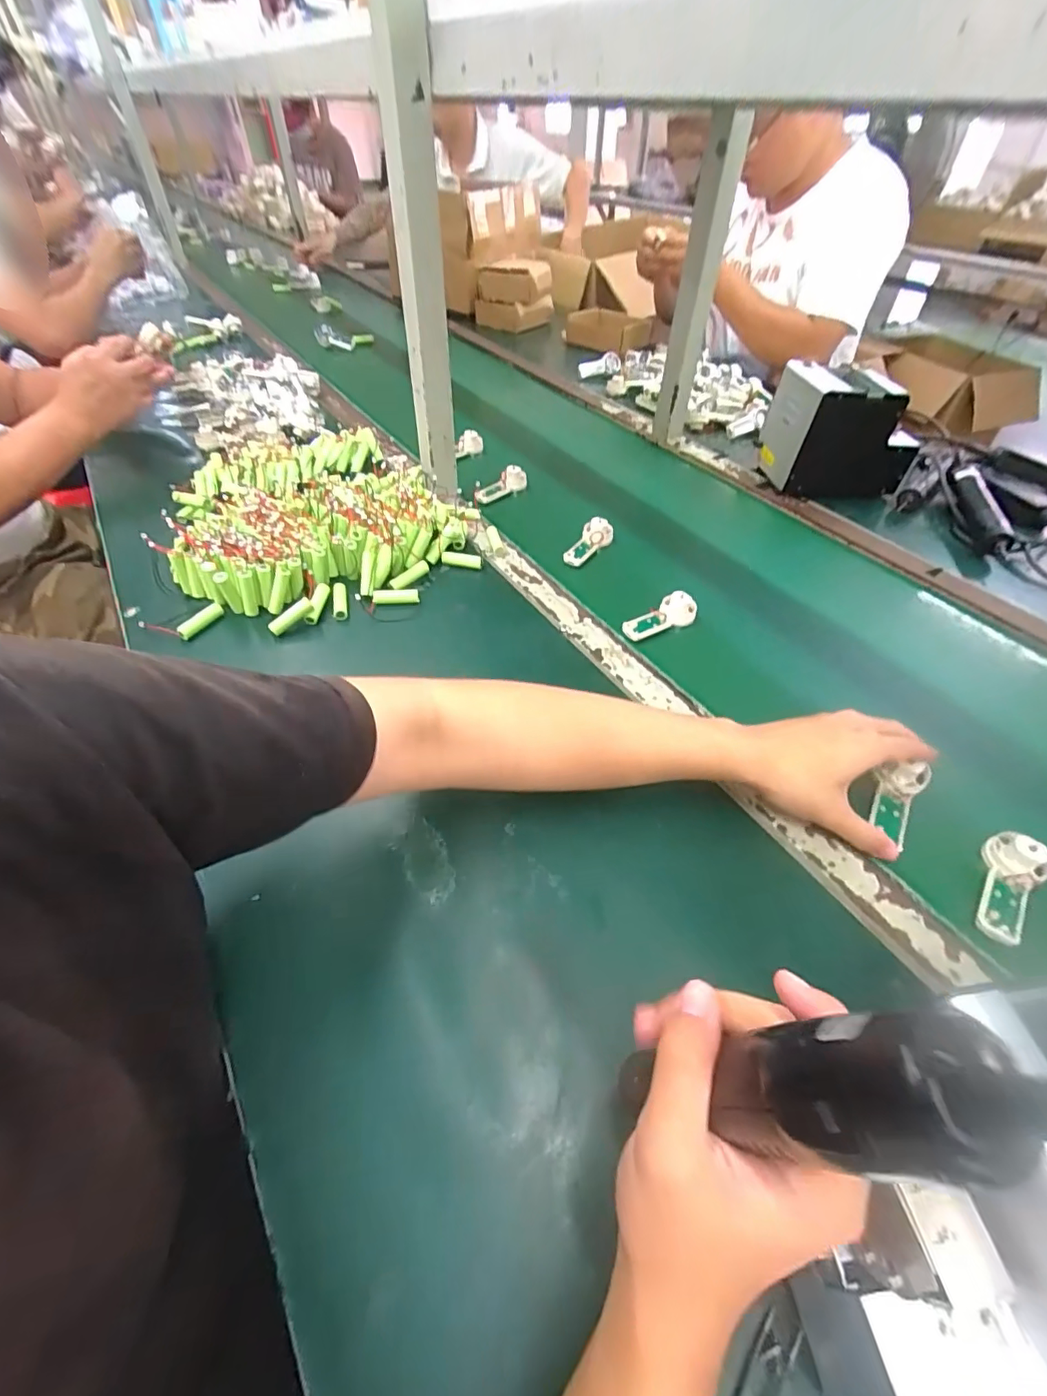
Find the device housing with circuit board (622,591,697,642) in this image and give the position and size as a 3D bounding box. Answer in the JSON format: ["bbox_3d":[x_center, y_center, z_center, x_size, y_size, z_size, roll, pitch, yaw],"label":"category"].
[{"bbox_3d":[0.150,-0.090,0.595,0.092,0.022,0.036,-30,54,-24],"label":"device housing with circuit board"}]

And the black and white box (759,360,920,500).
[{"bbox_3d":[0.469,-0.399,0.802,0.174,0.149,0.134,-3,48,-4],"label":"black and white box"}]

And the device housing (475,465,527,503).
[{"bbox_3d":[-0.030,-0.309,0.791,0.041,0.022,0.095,30,54,24],"label":"device housing"}]

